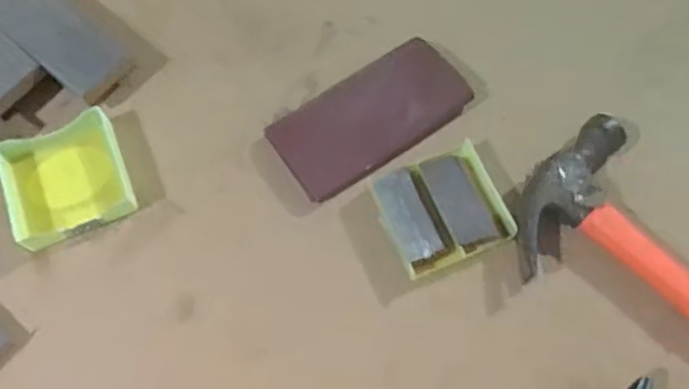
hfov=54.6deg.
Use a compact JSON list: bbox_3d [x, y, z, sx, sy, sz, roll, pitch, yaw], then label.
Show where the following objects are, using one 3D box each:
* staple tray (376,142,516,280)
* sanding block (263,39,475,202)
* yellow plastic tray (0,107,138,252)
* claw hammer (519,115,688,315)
[{"bbox_3d":[0.055,0.008,0.378,0.064,0.013,0.059,-21,69,-7],"label":"staple tray"},{"bbox_3d":[0.016,-0.044,0.397,0.112,0.021,0.055,-34,71,-11],"label":"sanding block"},{"bbox_3d":[-0.163,-0.008,0.391,0.064,0.016,0.066,-23,70,-7],"label":"yellow plastic tray"},{"bbox_3d":[0.204,0.057,0.342,0.242,0.023,0.096,37,74,15],"label":"claw hammer"}]

